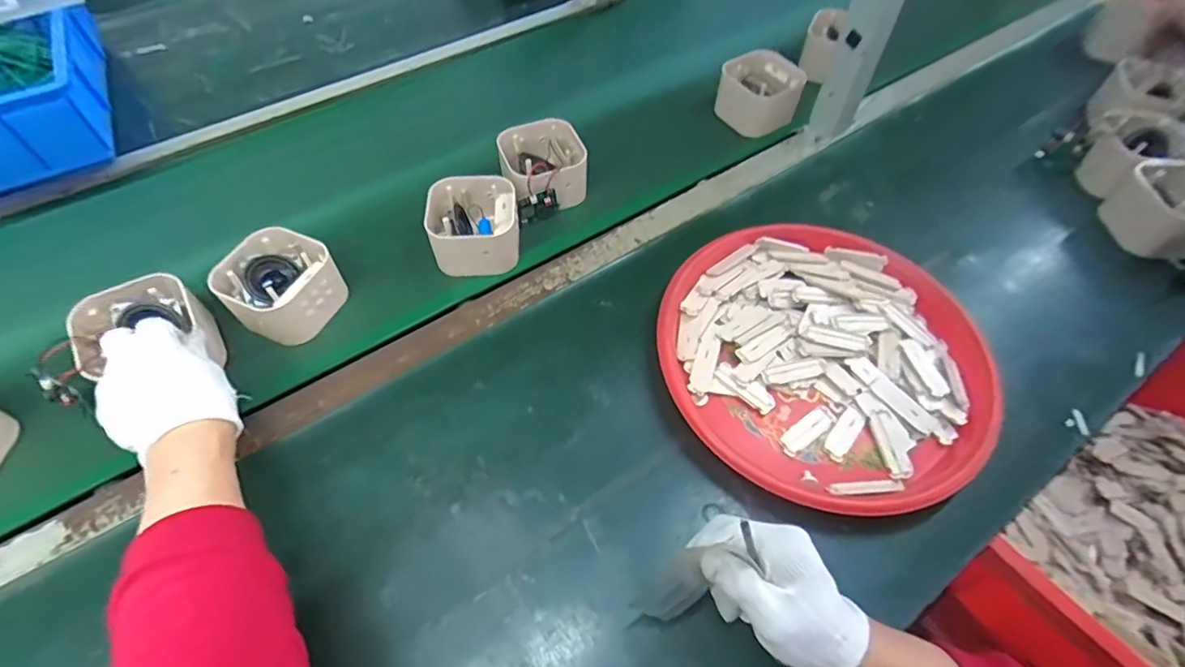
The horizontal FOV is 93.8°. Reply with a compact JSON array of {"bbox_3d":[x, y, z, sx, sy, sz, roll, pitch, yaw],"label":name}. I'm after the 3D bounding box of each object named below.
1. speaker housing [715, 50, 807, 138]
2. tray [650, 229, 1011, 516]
[{"bbox_3d":[0.215,-0.311,0.718,0.083,0.064,0.090,0,55,0],"label":"speaker housing"},{"bbox_3d":[0.202,0.017,0.503,0.280,0.061,0.272,0,55,0],"label":"tray"}]

